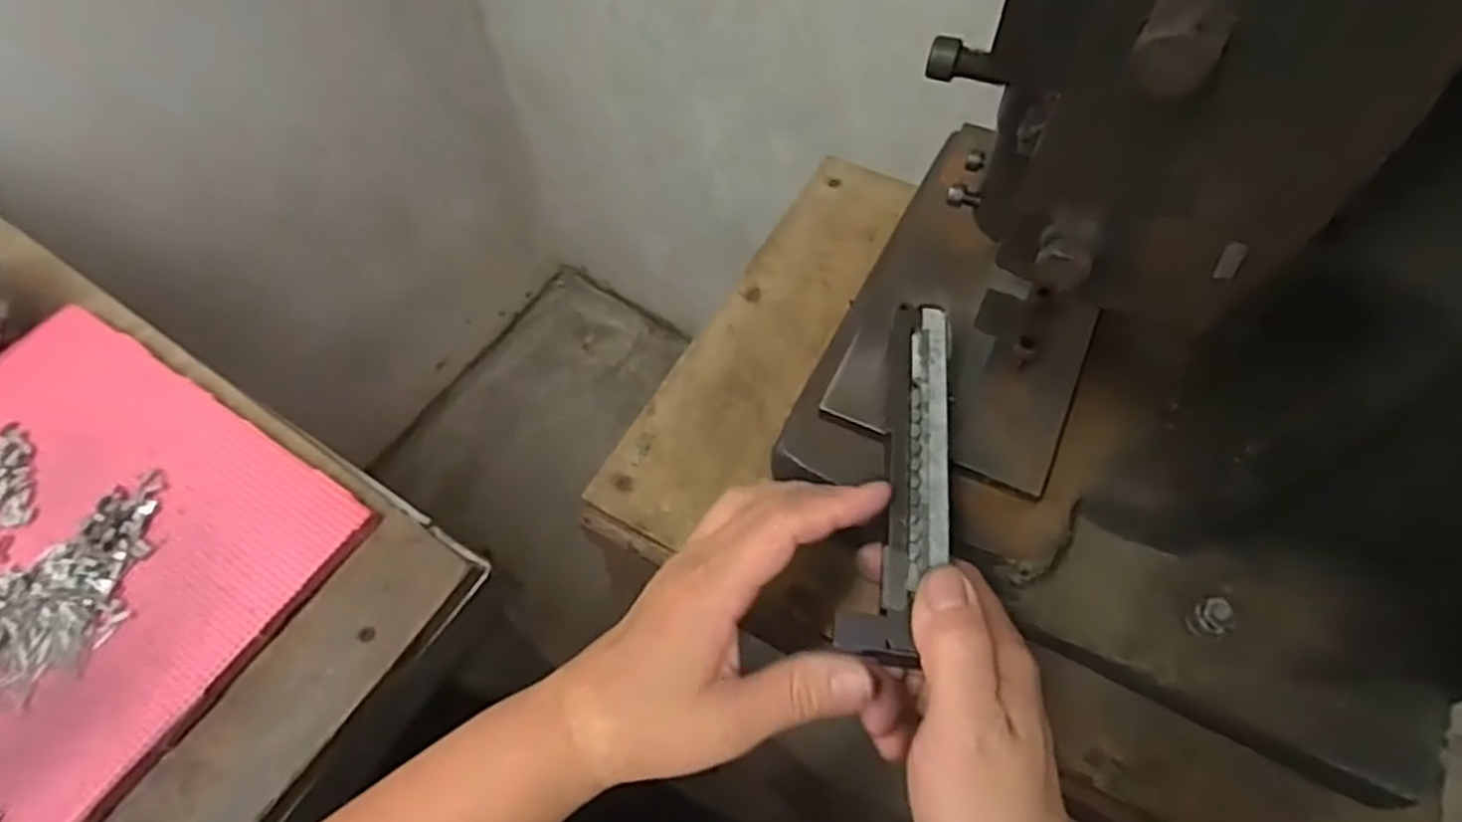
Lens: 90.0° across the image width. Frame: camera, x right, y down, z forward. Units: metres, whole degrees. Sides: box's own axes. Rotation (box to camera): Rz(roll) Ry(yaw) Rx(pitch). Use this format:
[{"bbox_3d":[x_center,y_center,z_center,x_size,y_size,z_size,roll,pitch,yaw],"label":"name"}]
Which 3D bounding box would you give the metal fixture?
[{"bbox_3d":[0.070,0.023,0.290,0.033,0.018,0.148,11,62,7],"label":"metal fixture"}]

